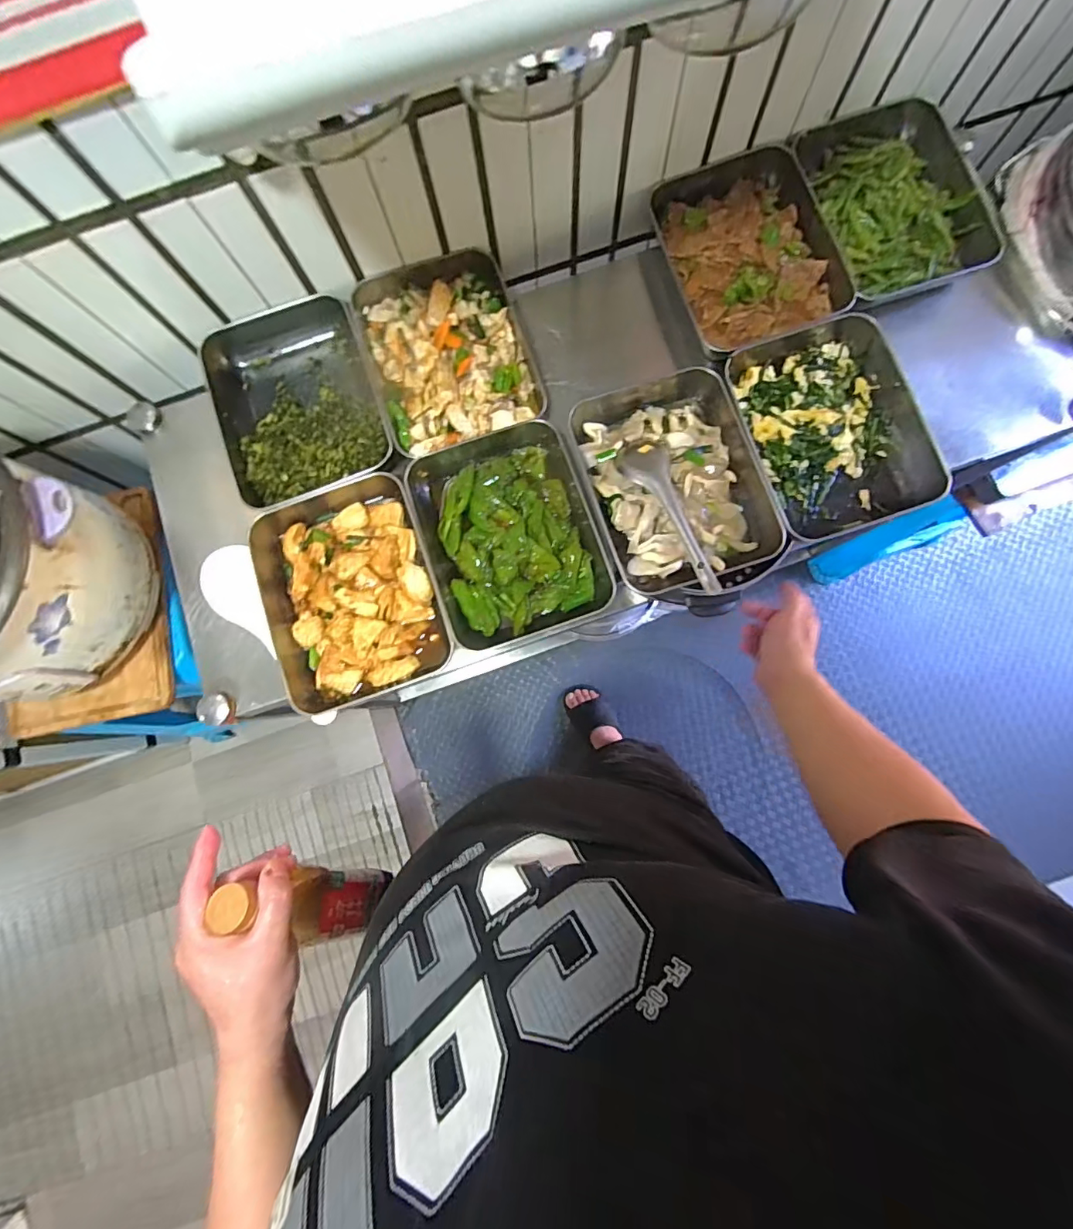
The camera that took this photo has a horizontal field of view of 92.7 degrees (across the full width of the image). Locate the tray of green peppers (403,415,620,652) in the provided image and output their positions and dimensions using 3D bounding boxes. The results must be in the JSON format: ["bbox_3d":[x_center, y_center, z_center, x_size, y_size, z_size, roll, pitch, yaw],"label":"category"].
[{"bbox_3d":[-0.031,-0.095,0.653,0.201,0.077,0.253,-20,81,0],"label":"tray of green peppers"}]

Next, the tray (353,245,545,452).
[{"bbox_3d":[-0.115,-0.335,0.646,0.189,0.038,0.235,-18,81,0],"label":"tray"}]

